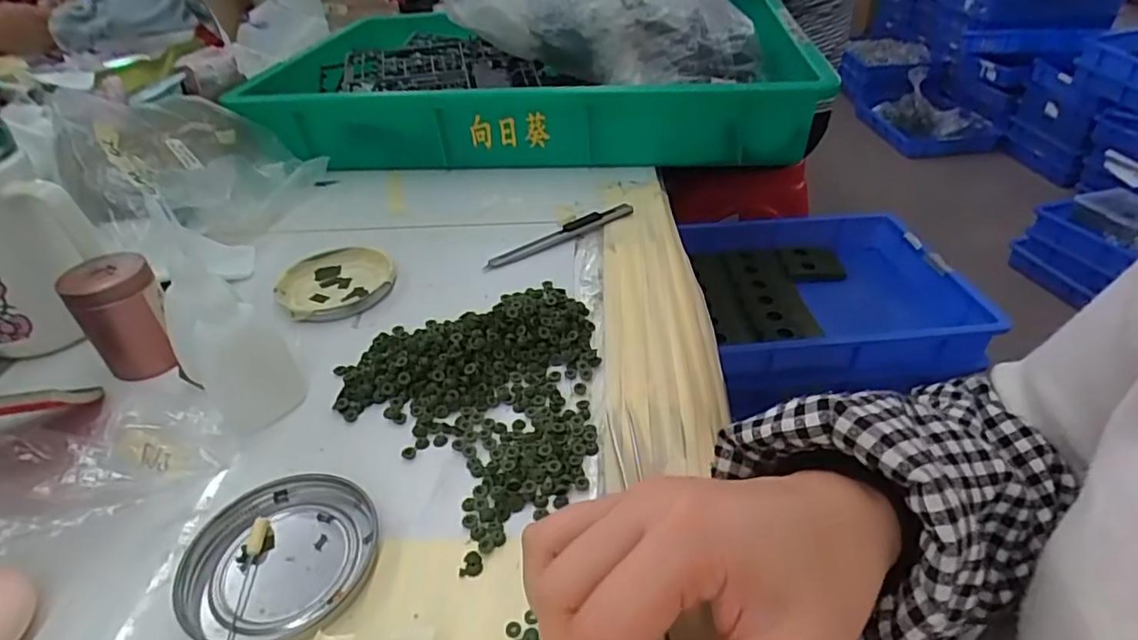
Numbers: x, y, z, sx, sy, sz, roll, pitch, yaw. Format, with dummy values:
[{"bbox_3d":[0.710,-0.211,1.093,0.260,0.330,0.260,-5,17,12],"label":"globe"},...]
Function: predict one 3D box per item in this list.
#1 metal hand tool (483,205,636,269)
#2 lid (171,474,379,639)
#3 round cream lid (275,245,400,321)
[{"bbox_3d":[-0.006,-0.068,0.471,0.130,0.012,0.014,-21,41,-22],"label":"metal hand tool"},{"bbox_3d":[-0.124,0.101,0.261,0.072,0.010,0.078,-2,37,1],"label":"lid"},{"bbox_3d":[-0.166,-0.029,0.434,0.078,0.009,0.079,-18,40,-19],"label":"round cream lid"}]

